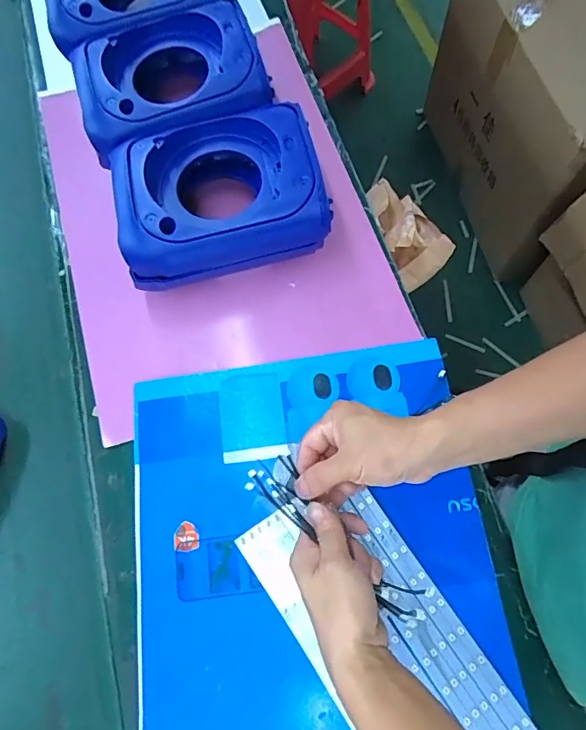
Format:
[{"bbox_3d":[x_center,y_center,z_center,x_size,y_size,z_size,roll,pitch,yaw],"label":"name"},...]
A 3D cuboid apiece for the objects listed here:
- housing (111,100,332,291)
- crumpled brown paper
[{"bbox_3d":[-0.083,-0.186,0.547,0.223,0.100,0.163,-14,70,-3],"label":"housing"},{"bbox_3d":[0.212,-0.276,0.897,0.127,0.096,0.282,-9,54,-1],"label":"crumpled brown paper"}]

